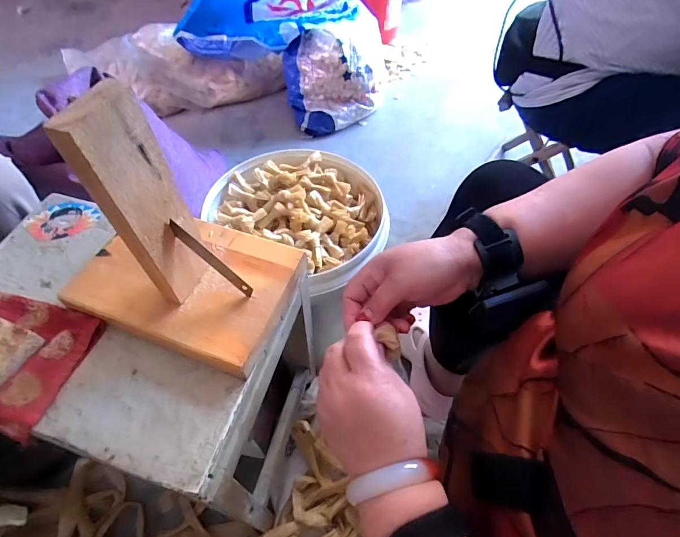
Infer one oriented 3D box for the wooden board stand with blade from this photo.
[{"bbox_3d":[-0.153,-0.047,0.334,0.204,0.205,0.137,18,55,12],"label":"wooden board stand with blade"}]

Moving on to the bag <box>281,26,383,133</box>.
[{"bbox_3d":[-0.026,-0.582,1.265,0.307,0.251,0.189,0,53,-1],"label":"bag"}]

